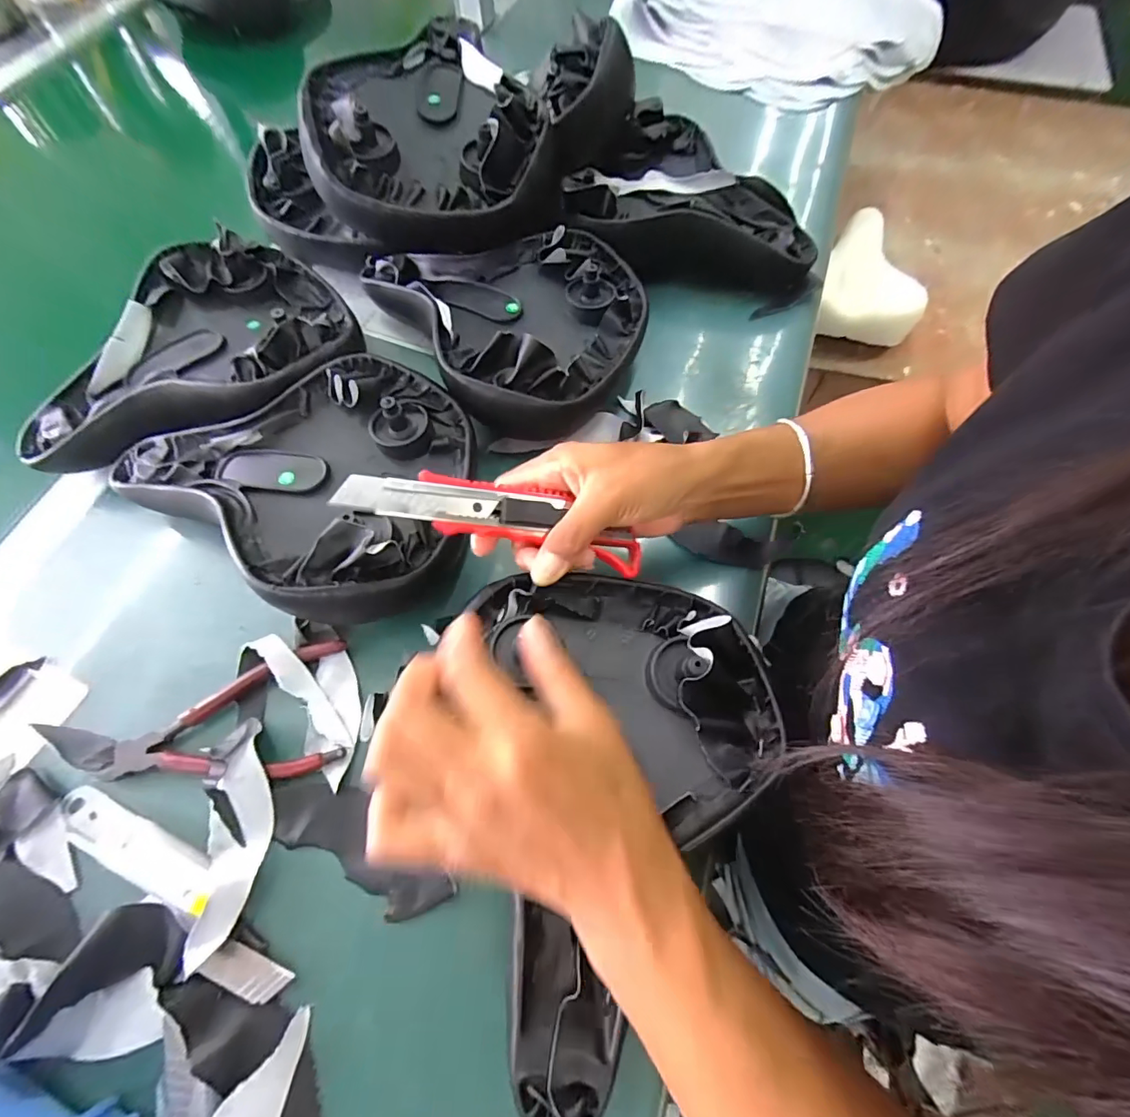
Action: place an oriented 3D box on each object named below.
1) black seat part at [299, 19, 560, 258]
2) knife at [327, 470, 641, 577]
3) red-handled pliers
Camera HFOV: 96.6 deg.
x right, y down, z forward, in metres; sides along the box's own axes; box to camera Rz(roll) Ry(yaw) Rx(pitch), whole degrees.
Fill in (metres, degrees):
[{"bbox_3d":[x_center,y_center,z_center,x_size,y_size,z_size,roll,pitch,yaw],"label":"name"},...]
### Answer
[{"bbox_3d":[-0.103,-0.350,0.418,0.183,0.090,0.203,-6,66,-3],"label":"black seat part"},{"bbox_3d":[-0.033,-0.024,0.278,0.166,0.014,0.032,11,65,-19],"label":"knife"},{"bbox_3d":[-0.225,0.109,0.301,0.187,0.021,0.076,-16,66,-7],"label":"red-handled pliers"}]

